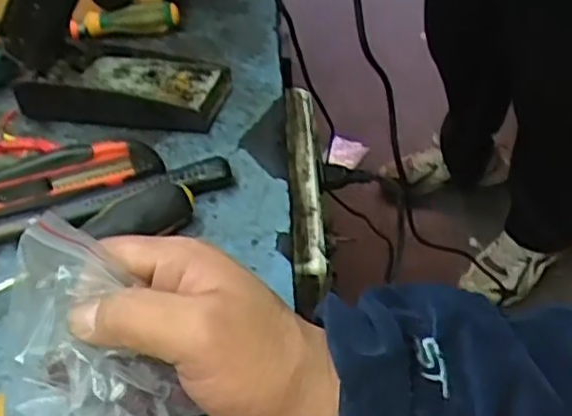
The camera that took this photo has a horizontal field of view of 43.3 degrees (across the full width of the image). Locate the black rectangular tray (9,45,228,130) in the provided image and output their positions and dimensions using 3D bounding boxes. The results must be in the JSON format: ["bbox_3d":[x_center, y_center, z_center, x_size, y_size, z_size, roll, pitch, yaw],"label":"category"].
[{"bbox_3d":[-0.126,-0.101,0.581,0.152,0.032,0.078,5,44,13],"label":"black rectangular tray"}]

